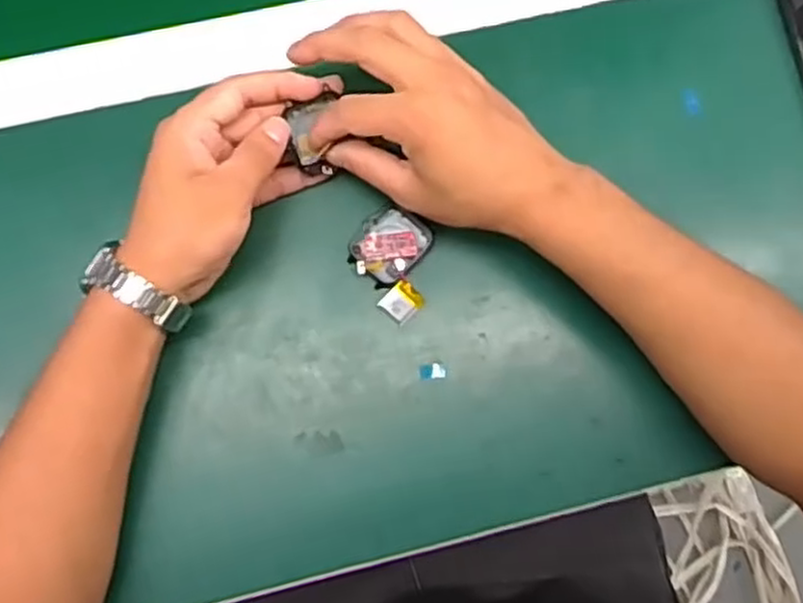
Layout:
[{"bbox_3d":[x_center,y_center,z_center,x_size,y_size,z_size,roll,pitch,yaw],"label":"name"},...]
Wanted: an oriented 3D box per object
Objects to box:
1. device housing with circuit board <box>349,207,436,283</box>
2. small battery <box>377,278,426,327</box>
[{"bbox_3d":[-0.006,-0.034,0.443,0.041,0.011,0.043,27,80,1],"label":"device housing with circuit board"},{"bbox_3d":[0.000,0.000,0.441,0.020,0.009,0.022,40,81,3],"label":"small battery"}]

